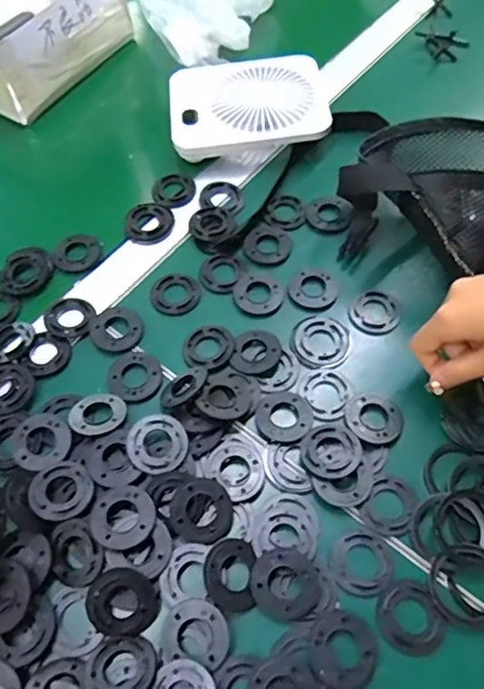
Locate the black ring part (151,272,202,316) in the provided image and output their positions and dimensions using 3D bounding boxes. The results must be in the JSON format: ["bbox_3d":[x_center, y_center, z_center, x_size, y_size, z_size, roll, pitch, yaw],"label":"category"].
[{"bbox_3d":[-0.060,-0.047,0.500,0.045,0.004,0.044,3,60,3],"label":"black ring part"}]

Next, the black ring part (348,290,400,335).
[{"bbox_3d":[0.118,-0.028,0.485,0.041,0.004,0.045,-1,60,1],"label":"black ring part"}]

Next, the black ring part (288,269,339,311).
[{"bbox_3d":[0.064,-0.051,0.496,0.044,0.004,0.042,-1,60,1],"label":"black ring part"}]

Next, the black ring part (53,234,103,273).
[{"bbox_3d":[-0.156,-0.087,0.523,0.043,0.010,0.038,-31,64,-15],"label":"black ring part"}]

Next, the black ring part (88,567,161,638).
[{"bbox_3d":[-0.080,0.171,0.367,0.042,0.009,0.045,1,86,-9],"label":"black ring part"}]

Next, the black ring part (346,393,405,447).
[{"bbox_3d":[0.104,0.057,0.432,0.044,0.010,0.044,-1,60,1],"label":"black ring part"}]

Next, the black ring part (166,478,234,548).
[{"bbox_3d":[-0.029,0.119,0.393,0.044,0.008,0.046,2,75,-8],"label":"black ring part"}]

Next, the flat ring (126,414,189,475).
[{"bbox_3d":[-0.063,0.074,0.413,0.044,0.004,0.044,3,67,-6],"label":"flat ring"}]

